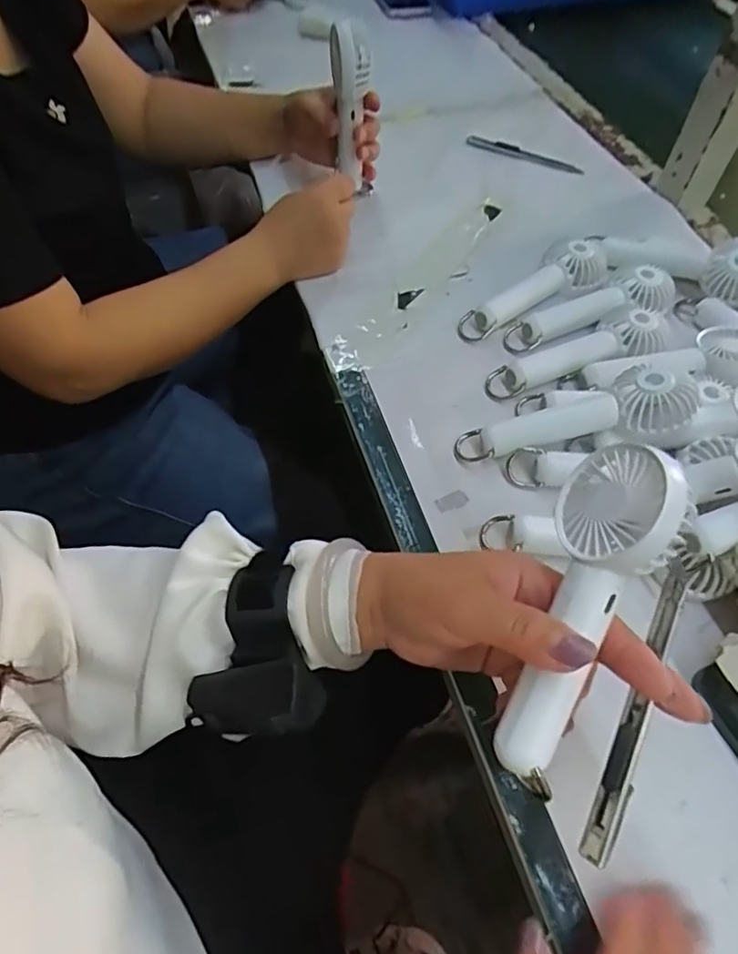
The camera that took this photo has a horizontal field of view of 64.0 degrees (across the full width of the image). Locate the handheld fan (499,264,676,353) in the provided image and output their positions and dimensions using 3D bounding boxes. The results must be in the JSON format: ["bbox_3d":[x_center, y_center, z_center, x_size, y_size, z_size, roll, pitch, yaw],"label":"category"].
[{"bbox_3d":[0.191,-0.151,0.515,0.157,0.031,0.048,-16,58,-12],"label":"handheld fan"}]

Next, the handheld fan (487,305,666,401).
[{"bbox_3d":[0.170,-0.102,0.482,0.155,0.031,0.046,-17,58,-13],"label":"handheld fan"}]

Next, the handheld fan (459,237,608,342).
[{"bbox_3d":[0.143,-0.172,0.527,0.153,0.034,0.048,-26,60,-18],"label":"handheld fan"}]

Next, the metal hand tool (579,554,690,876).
[{"bbox_3d":[0.118,0.102,0.261,0.011,0.011,0.133,19,83,11],"label":"metal hand tool"}]

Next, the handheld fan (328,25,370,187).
[{"bbox_3d":[-0.017,-0.351,0.569,0.032,0.144,0.063,-5,56,-5],"label":"handheld fan"}]

